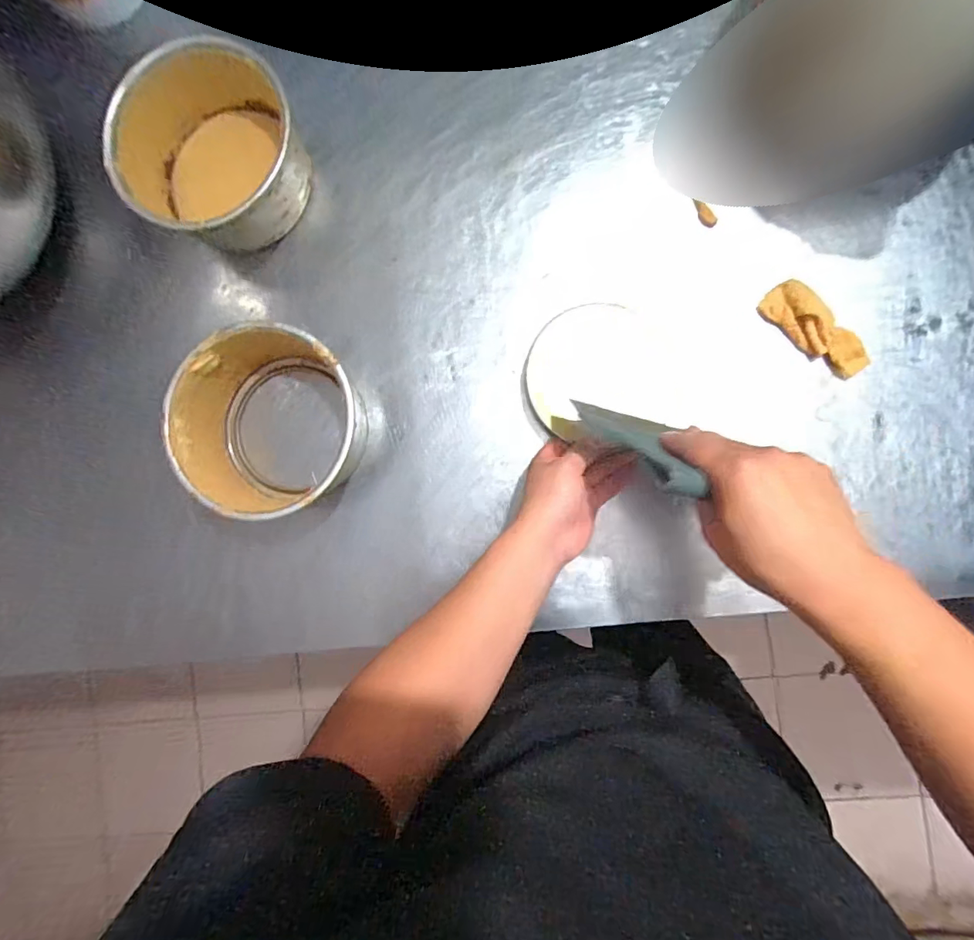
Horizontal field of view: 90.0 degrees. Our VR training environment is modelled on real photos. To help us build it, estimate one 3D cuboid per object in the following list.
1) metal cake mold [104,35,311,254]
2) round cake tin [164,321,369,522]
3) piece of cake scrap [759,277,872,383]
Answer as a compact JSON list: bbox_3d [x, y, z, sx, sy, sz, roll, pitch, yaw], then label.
[{"bbox_3d":[-0.248,-0.291,0.449,0.166,0.076,0.154,29,92,5],"label":"metal cake mold"},{"bbox_3d":[-0.184,-0.040,0.432,0.151,0.081,0.155,0,89,5],"label":"round cake tin"},{"bbox_3d":[0.288,-0.122,0.427,0.038,0.015,0.100,-41,86,3],"label":"piece of cake scrap"}]

